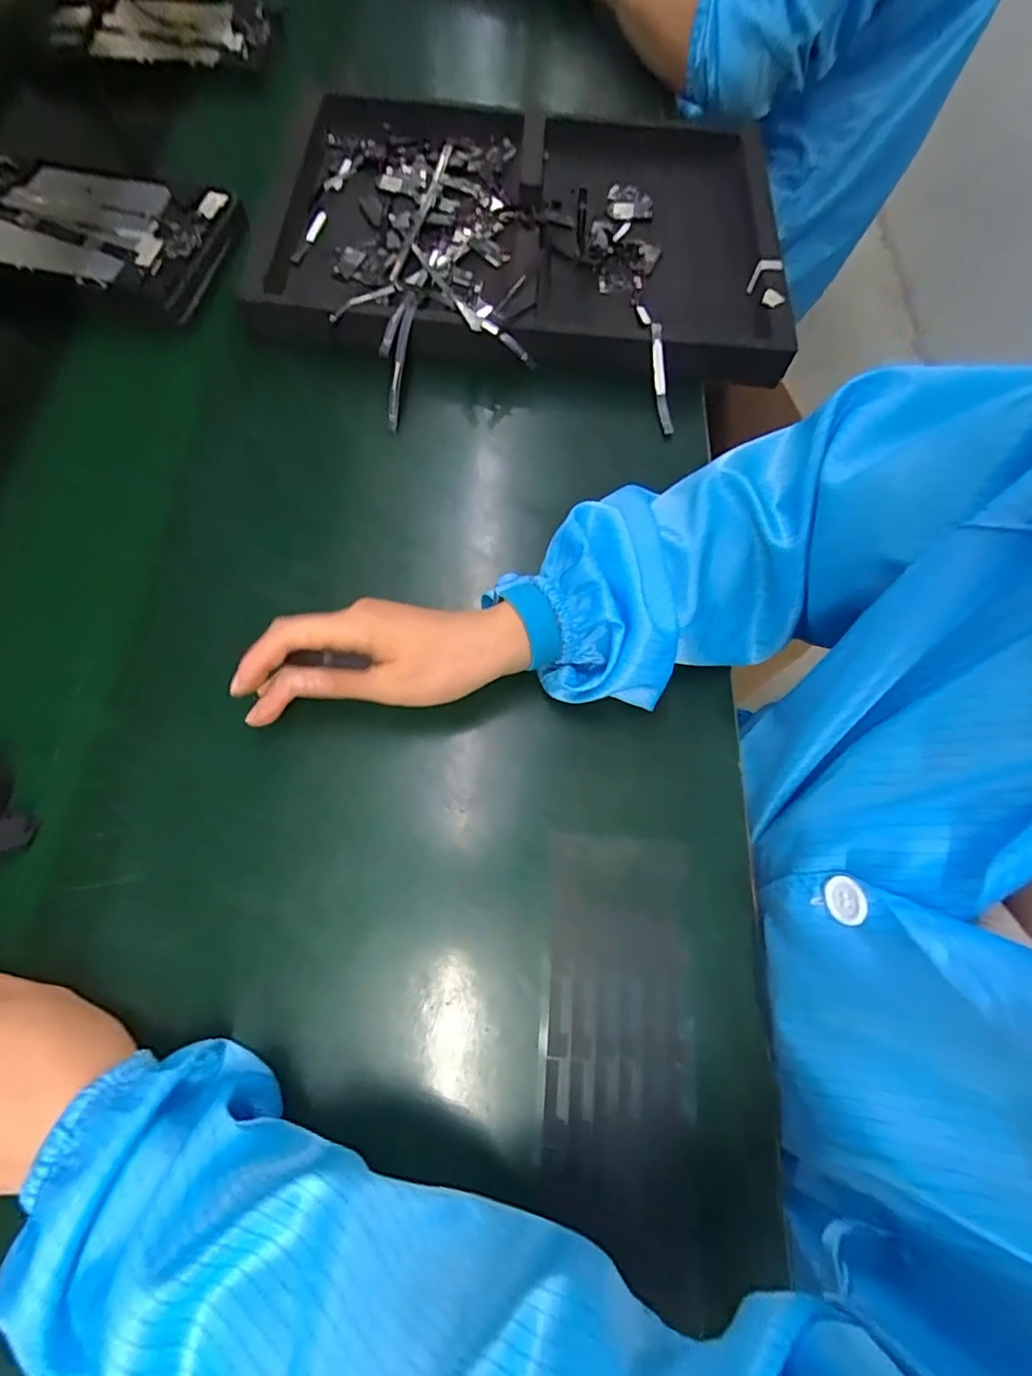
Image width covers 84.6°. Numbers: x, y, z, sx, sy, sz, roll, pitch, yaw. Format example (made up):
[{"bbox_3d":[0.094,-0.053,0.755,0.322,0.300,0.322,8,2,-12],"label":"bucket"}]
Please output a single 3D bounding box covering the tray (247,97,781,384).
[{"bbox_3d":[0.015,-0.413,0.505,0.441,0.034,0.353,7,69,-2],"label":"tray"}]

